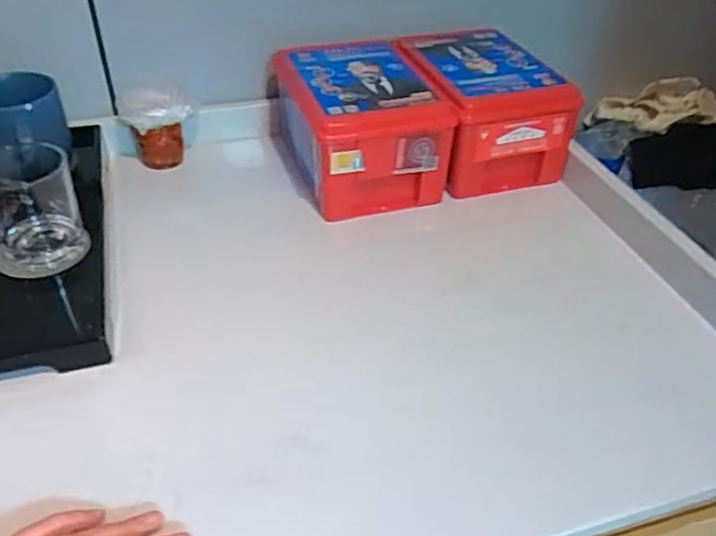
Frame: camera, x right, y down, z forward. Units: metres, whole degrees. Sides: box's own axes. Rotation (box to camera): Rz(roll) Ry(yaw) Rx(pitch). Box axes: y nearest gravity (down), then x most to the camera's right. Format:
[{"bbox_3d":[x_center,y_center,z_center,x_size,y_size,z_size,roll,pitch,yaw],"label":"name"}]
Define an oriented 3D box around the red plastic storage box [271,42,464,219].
[{"bbox_3d":[-0.004,-0.167,0.725,0.152,0.107,0.229,-13,41,-16],"label":"red plastic storage box"}]

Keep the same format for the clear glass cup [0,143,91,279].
[{"bbox_3d":[-0.282,-0.052,0.553,0.080,0.092,0.086,-19,43,-23],"label":"clear glass cup"}]

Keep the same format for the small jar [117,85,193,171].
[{"bbox_3d":[-0.224,-0.162,0.722,0.070,0.085,0.066,1,39,0],"label":"small jar"}]

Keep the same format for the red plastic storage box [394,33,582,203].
[{"bbox_3d":[0.146,-0.199,0.784,0.157,0.107,0.245,-9,40,-12],"label":"red plastic storage box"}]

